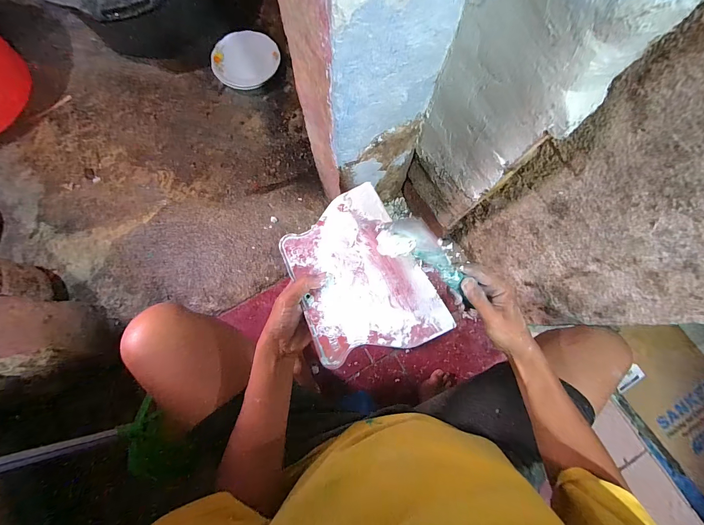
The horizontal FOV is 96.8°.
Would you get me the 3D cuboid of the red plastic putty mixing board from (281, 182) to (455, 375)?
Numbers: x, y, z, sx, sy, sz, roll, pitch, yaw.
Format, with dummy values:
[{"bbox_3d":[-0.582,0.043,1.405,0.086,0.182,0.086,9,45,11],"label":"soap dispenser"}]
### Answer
[{"bbox_3d":[0.002,0.013,0.363,0.138,0.005,0.204,-28,63,3],"label":"red plastic putty mixing board"}]

